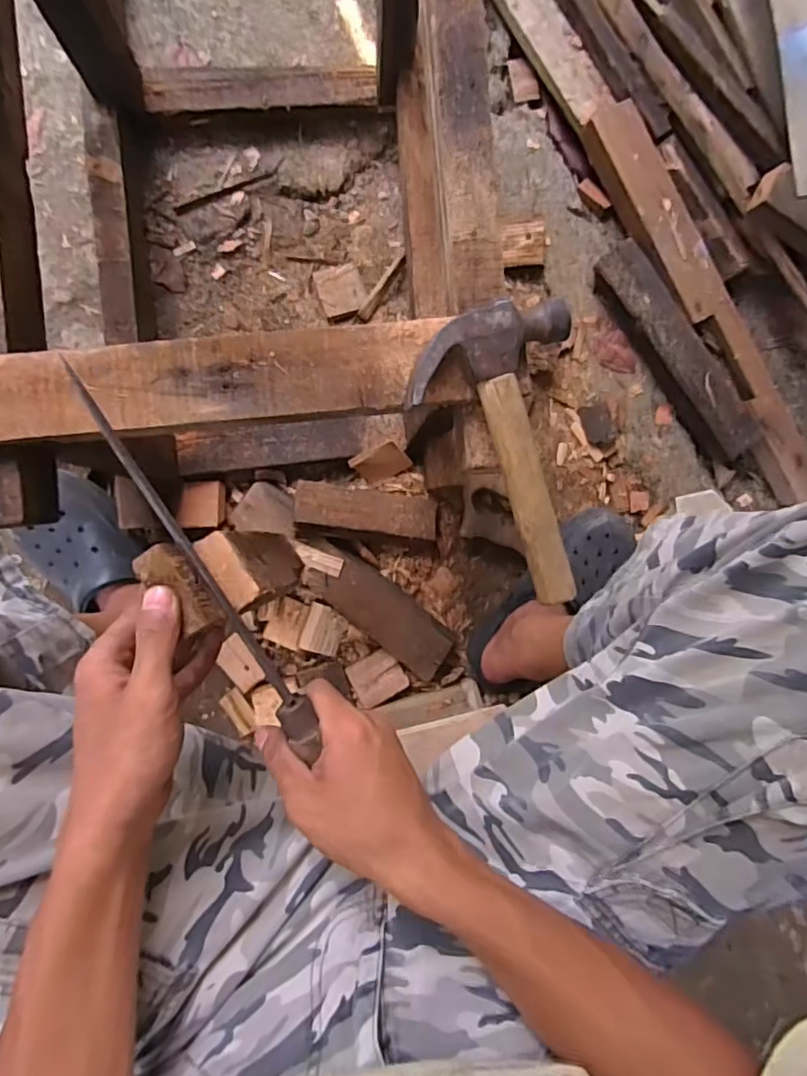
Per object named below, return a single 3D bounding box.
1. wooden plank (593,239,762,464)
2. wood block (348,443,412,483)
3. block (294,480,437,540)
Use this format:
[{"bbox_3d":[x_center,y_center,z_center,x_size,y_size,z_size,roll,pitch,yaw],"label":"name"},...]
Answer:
[{"bbox_3d":[0.355,-0.240,0.776,0.069,0.058,0.309,-37,94,-4],"label":"wooden plank"},{"bbox_3d":[-0.029,-0.094,0.747,0.064,0.052,0.009,-24,45,19],"label":"wood block"},{"bbox_3d":[-0.044,-0.034,0.731,0.177,0.021,0.053,8,87,-17],"label":"block"}]

